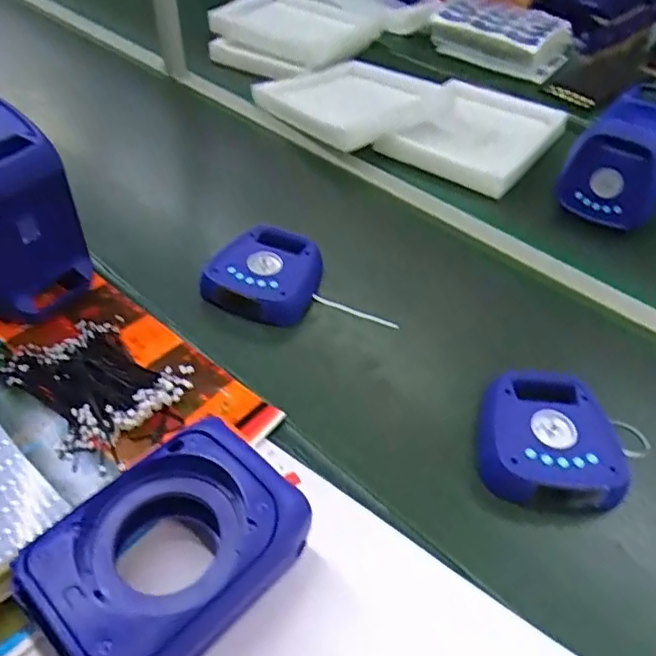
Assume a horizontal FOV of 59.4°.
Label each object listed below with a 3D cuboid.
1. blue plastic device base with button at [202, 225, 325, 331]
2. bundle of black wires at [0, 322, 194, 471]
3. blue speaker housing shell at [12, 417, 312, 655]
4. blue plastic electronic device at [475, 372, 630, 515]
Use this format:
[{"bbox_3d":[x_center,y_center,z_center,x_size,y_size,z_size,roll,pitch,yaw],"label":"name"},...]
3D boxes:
[{"bbox_3d":[-0.092,-0.084,0.881,0.151,0.078,0.151,20,48,16],"label":"blue plastic device base with button"},{"bbox_3d":[-0.304,0.061,0.723,0.213,0.025,0.163,23,49,18],"label":"bundle of black wires"},{"bbox_3d":[-0.139,0.199,0.523,0.167,0.056,0.228,34,53,27],"label":"blue speaker housing shell"},{"bbox_3d":[0.267,0.129,0.700,0.162,0.058,0.165,7,46,4],"label":"blue plastic electronic device"}]

